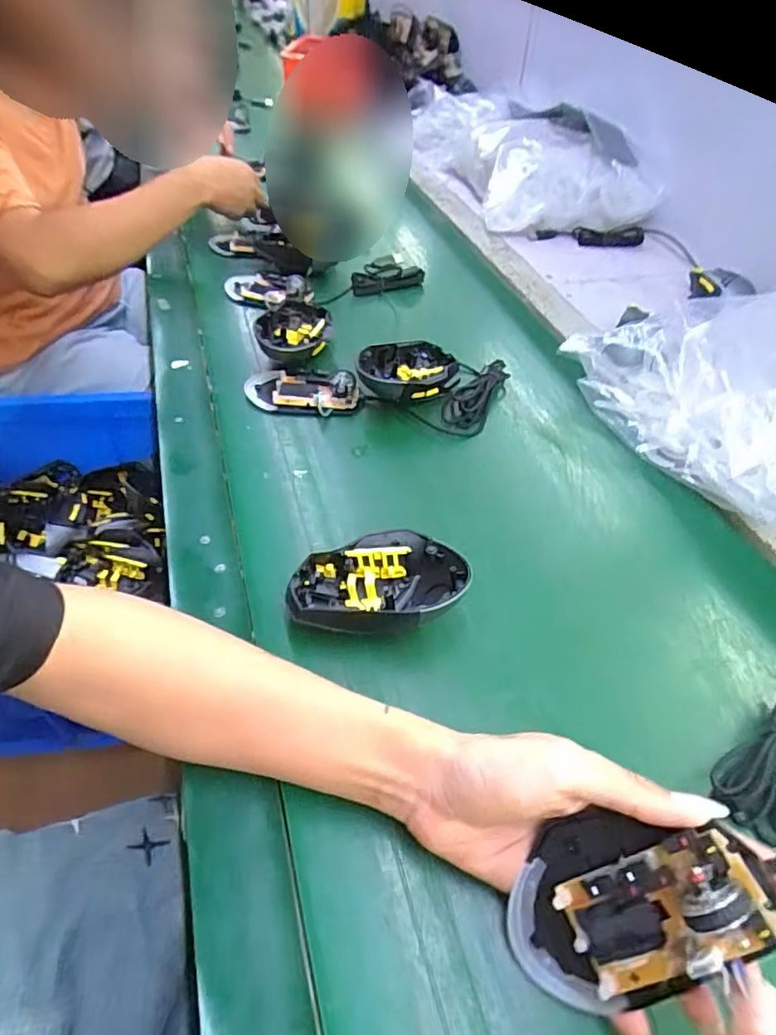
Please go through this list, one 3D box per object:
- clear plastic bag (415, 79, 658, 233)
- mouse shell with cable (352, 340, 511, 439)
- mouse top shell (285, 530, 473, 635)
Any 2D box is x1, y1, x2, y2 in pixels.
[{"bbox_3d":[0.218,-0.615,0.961,0.233,0.132,0.466,-8,45,-18],"label":"clear plastic bag"},{"bbox_3d":[0.044,-0.135,0.568,0.139,0.047,0.110,16,43,7],"label":"mouse shell with cable"},{"bbox_3d":[-0.008,0.049,0.393,0.116,0.050,0.077,8,44,-1],"label":"mouse top shell"}]

